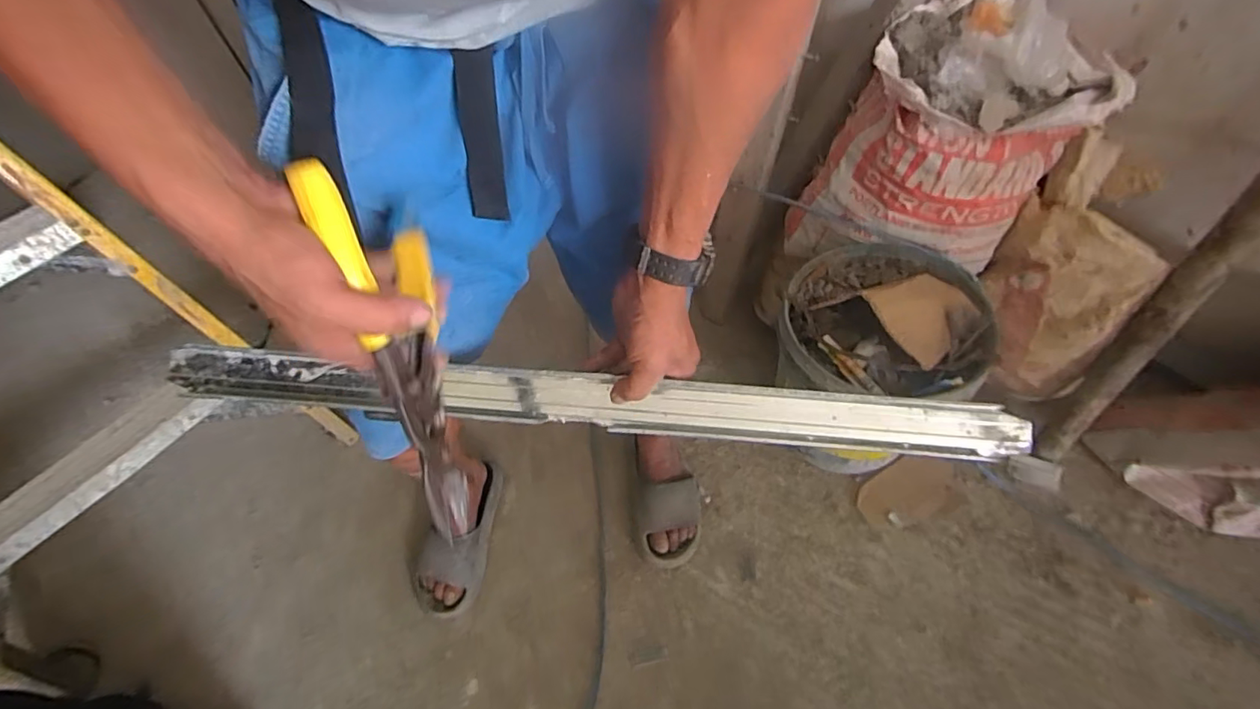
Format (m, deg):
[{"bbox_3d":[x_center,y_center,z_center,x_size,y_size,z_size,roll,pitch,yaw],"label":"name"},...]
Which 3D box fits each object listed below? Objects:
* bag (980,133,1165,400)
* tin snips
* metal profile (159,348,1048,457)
[{"bbox_3d":[0.710,-0.112,0.864,0.156,0.424,0.172,-11,26,-2],"label":"bag"},{"bbox_3d":[-0.150,0.002,0.369,0.036,0.111,0.244,-16,99,-5],"label":"tin snips"},{"bbox_3d":[-0.044,0.046,0.497,0.783,0.044,0.043,4,59,3],"label":"metal profile"}]

